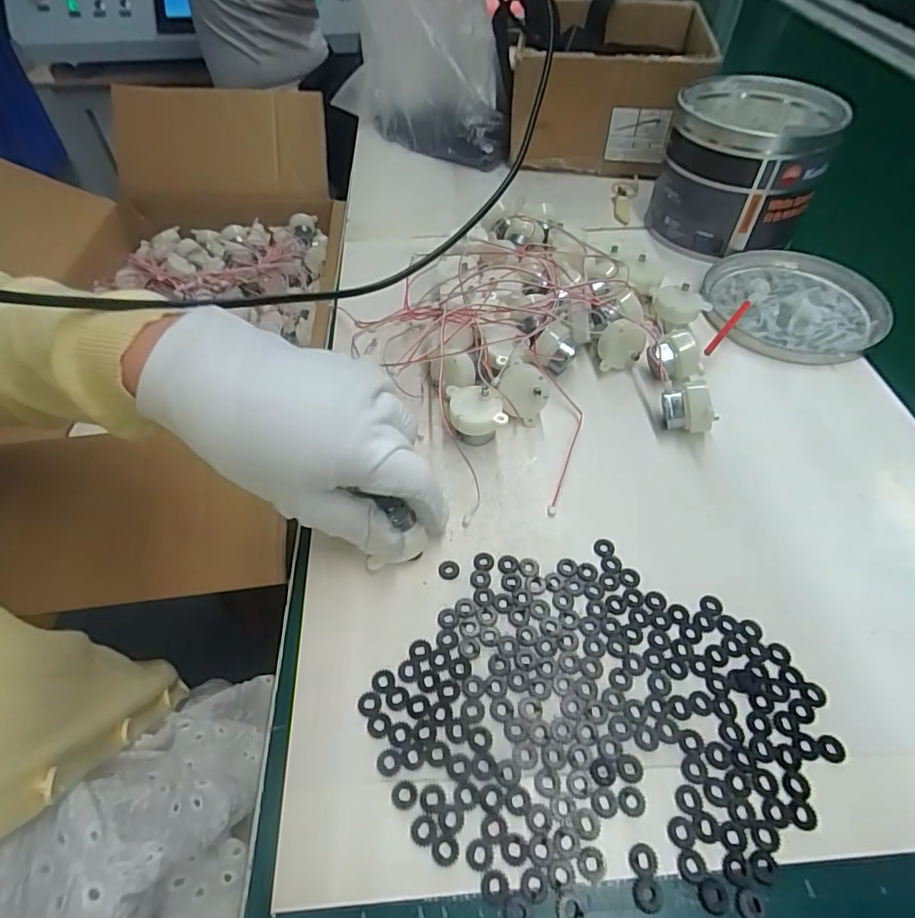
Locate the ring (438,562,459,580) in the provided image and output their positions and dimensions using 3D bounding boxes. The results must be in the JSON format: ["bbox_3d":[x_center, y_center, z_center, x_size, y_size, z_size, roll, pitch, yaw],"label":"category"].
[{"bbox_3d":[-0.005,0.058,0.284,0.011,0.004,0.010,0,51,0],"label":"ring"}]

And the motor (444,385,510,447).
[{"bbox_3d":[0.011,-0.026,0.336,0.033,0.028,0.030,-1,51,-2],"label":"motor"}]

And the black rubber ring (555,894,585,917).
[{"bbox_3d":[0.041,0.164,0.197,0.010,0.004,0.009,21,54,16],"label":"black rubber ring"}]

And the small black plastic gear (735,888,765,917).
[{"bbox_3d":[0.107,0.162,0.197,0.009,0.004,0.010,5,51,3],"label":"small black plastic gear"}]

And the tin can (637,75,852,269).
[{"bbox_3d":[0.240,-0.252,0.467,0.126,0.106,0.131,21,54,16],"label":"tin can"}]

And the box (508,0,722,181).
[{"bbox_3d":[0.160,-0.403,0.588,0.186,0.110,0.205,12,52,9],"label":"box"}]

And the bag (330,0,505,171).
[{"bbox_3d":[-0.047,-0.482,0.597,0.247,0.264,0.068,22,35,27],"label":"bag"}]

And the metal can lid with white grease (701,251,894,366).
[{"bbox_3d":[0.262,-0.122,0.423,0.127,0.013,0.131,0,51,0],"label":"metal can lid with white grease"}]

